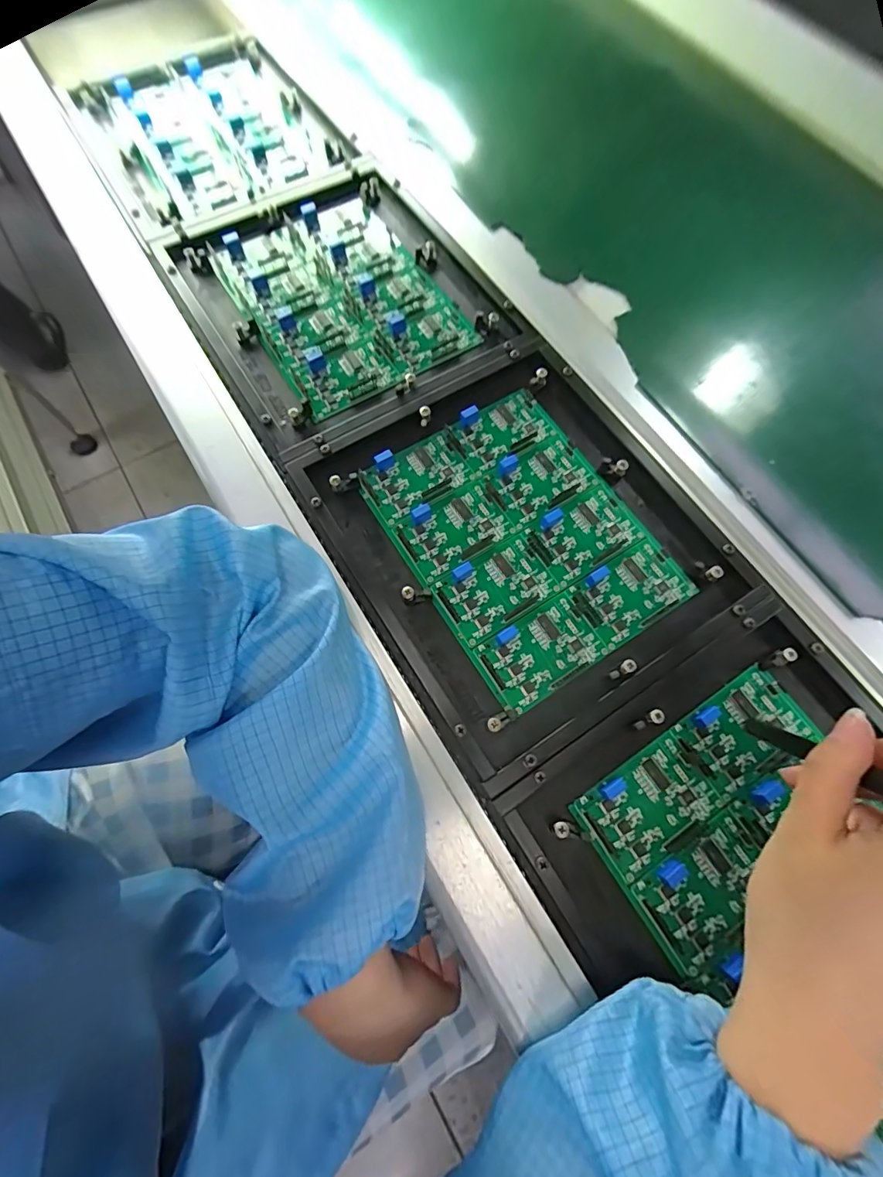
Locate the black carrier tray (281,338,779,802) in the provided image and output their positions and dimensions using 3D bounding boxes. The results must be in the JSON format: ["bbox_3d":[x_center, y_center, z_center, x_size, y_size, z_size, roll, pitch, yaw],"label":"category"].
[{"bbox_3d":[0.054,-0.038,0.319,0.228,0.025,0.252,-30,73,-14],"label":"black carrier tray"}]

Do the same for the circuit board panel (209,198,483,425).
[{"bbox_3d":[-0.087,-0.248,0.390,0.154,0.019,0.201,-32,73,-12],"label":"circuit board panel"}]

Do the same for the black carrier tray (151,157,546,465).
[{"bbox_3d":[-0.084,-0.249,0.389,0.233,0.027,0.262,-31,73,-11],"label":"black carrier tray"}]

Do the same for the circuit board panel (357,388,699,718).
[{"bbox_3d":[0.054,-0.038,0.322,0.150,0.013,0.195,-30,73,-14],"label":"circuit board panel"}]

